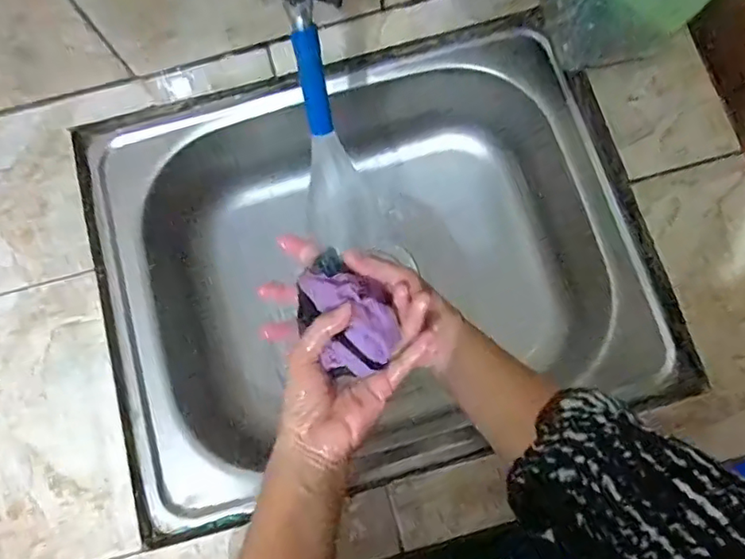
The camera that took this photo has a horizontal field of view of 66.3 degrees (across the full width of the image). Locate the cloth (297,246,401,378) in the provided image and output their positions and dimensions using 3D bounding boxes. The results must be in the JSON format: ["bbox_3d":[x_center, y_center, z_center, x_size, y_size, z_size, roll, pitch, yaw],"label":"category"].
[{"bbox_3d":[-0.021,0.025,0.452,0.066,0.035,0.100,-32,79,-5],"label":"cloth"}]

